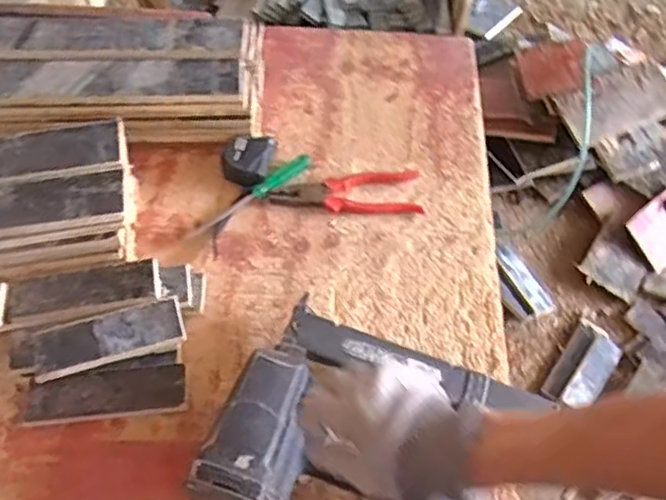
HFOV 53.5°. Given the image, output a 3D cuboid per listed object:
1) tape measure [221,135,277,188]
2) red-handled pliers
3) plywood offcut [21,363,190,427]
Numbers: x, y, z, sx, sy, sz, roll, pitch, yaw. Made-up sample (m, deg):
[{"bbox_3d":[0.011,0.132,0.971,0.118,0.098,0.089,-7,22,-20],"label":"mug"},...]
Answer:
[{"bbox_3d":[-0.107,-0.117,0.838,0.061,0.035,0.063,12,60,4],"label":"tape measure"},{"bbox_3d":[0.016,-0.071,0.831,0.188,0.019,0.063,-4,60,-5],"label":"red-handled pliers"},{"bbox_3d":[-0.237,0.151,0.690,0.165,0.012,0.049,-6,60,-6],"label":"plywood offcut"}]

